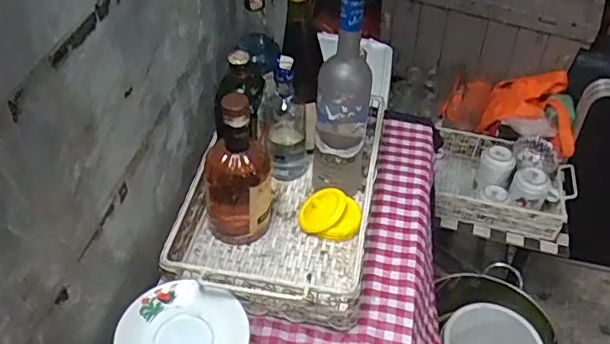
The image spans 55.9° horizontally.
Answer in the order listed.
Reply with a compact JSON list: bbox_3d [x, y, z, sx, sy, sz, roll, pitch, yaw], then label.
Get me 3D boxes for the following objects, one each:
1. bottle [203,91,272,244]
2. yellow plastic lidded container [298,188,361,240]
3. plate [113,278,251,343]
[{"bbox_3d":[-0.093,-0.012,0.801,0.098,0.230,0.089,-4,44,-8],"label":"bottle"},{"bbox_3d":[0.036,0.064,0.857,0.088,0.051,0.064,13,45,10],"label":"yellow plastic lidded container"},{"bbox_3d":[-0.141,0.190,0.660,0.144,0.016,0.135,2,44,-2],"label":"plate"}]

